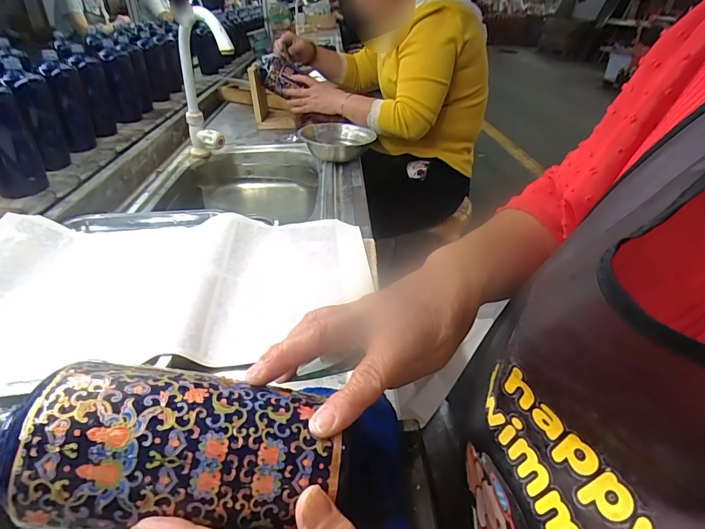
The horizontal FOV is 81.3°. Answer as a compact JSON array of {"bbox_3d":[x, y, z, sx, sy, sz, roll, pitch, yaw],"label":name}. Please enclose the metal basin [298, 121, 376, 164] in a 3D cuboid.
[{"bbox_3d":[-0.033,-0.267,0.894,0.148,0.050,0.148,3,34,-2],"label":"metal basin"}]

